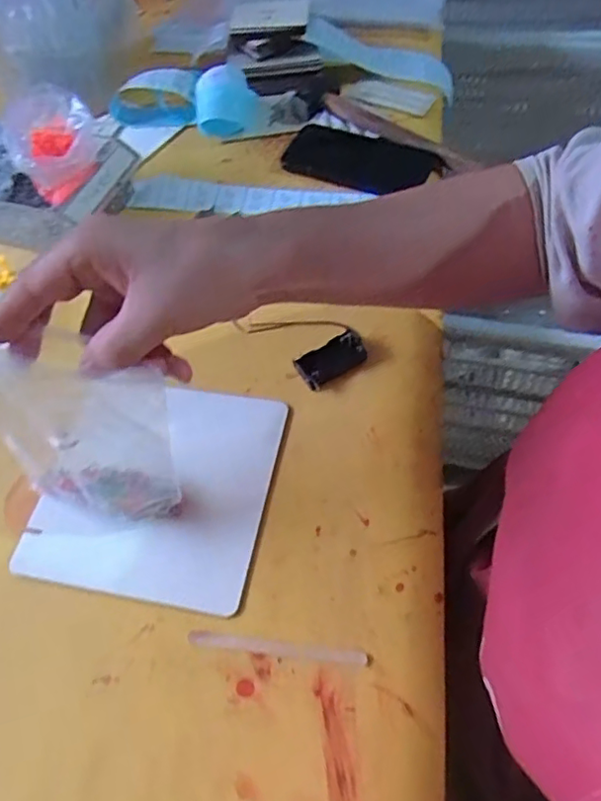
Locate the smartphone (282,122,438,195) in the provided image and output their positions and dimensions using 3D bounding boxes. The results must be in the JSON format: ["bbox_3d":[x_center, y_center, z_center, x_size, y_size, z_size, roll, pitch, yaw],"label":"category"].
[{"bbox_3d":[0.063,-0.267,0.654,0.158,0.014,0.074,18,61,16],"label":"smartphone"}]

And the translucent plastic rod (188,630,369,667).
[{"bbox_3d":[-0.016,0.166,0.400,0.120,0.004,0.010,5,59,7],"label":"translucent plastic rod"}]

